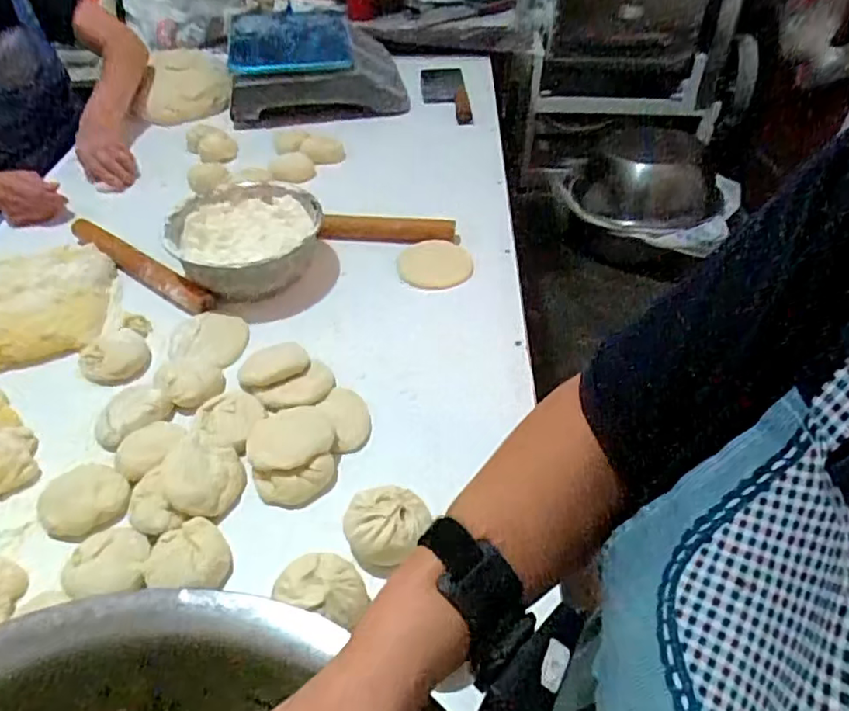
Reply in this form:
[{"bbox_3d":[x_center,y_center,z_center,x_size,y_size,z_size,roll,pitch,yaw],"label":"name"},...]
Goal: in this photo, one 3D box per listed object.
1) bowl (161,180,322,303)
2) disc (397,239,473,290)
[{"bbox_3d":[-0.239,-0.153,0.851,0.192,0.075,0.202,0,44,0],"label":"bowl"},{"bbox_3d":[0.011,-0.134,0.869,0.098,0.016,0.109,-10,45,-10],"label":"disc"}]

